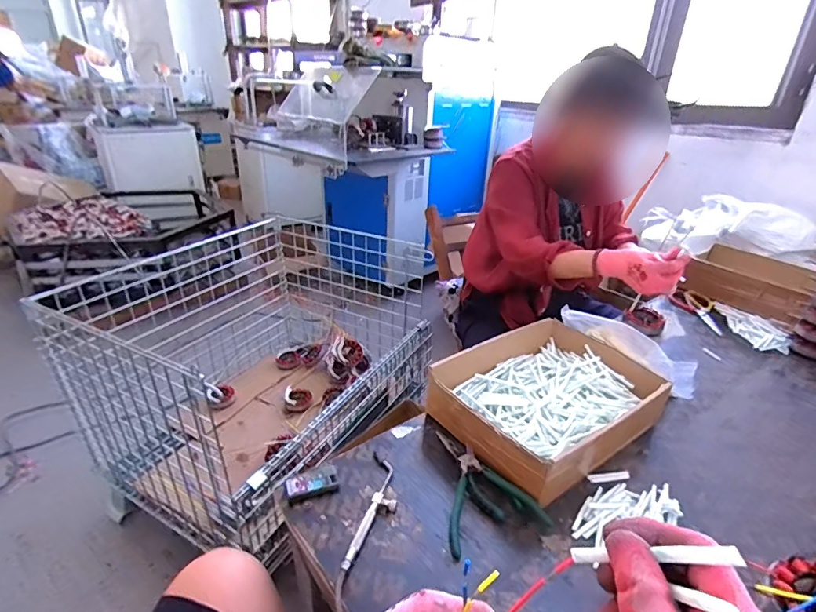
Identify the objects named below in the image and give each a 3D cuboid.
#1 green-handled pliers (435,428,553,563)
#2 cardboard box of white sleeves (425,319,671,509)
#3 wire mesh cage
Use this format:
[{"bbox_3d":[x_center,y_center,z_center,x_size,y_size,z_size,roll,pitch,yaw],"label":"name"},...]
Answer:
[{"bbox_3d":[0.095,0.235,0.601,0.118,0.033,0.184,-4,28,-11],"label":"green-handled pliers"},{"bbox_3d":[0.222,0.144,0.706,0.322,0.074,0.232,-16,32,-31],"label":"cardboard box of white sleeves"},{"bbox_3d":[-0.406,0.128,1.307,0.709,0.532,0.845,15,30,24],"label":"wire mesh cage"}]

